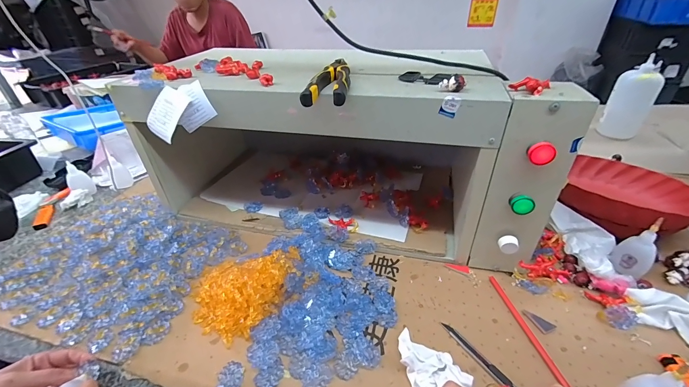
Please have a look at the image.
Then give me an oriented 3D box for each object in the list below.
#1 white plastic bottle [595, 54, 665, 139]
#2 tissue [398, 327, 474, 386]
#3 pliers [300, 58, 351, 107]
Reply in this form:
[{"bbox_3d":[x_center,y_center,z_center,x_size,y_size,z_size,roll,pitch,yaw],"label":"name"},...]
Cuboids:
[{"bbox_3d":[0.793,-0.257,0.842,0.076,0.184,0.095,-31,43,-33],"label":"white plastic bottle"},{"bbox_3d":[0.098,0.202,0.363,0.055,0.032,0.093,-19,38,-22],"label":"tissue"},{"bbox_3d":[-0.020,-0.153,0.404,0.052,0.019,0.150,-1,35,4],"label":"pliers"}]

